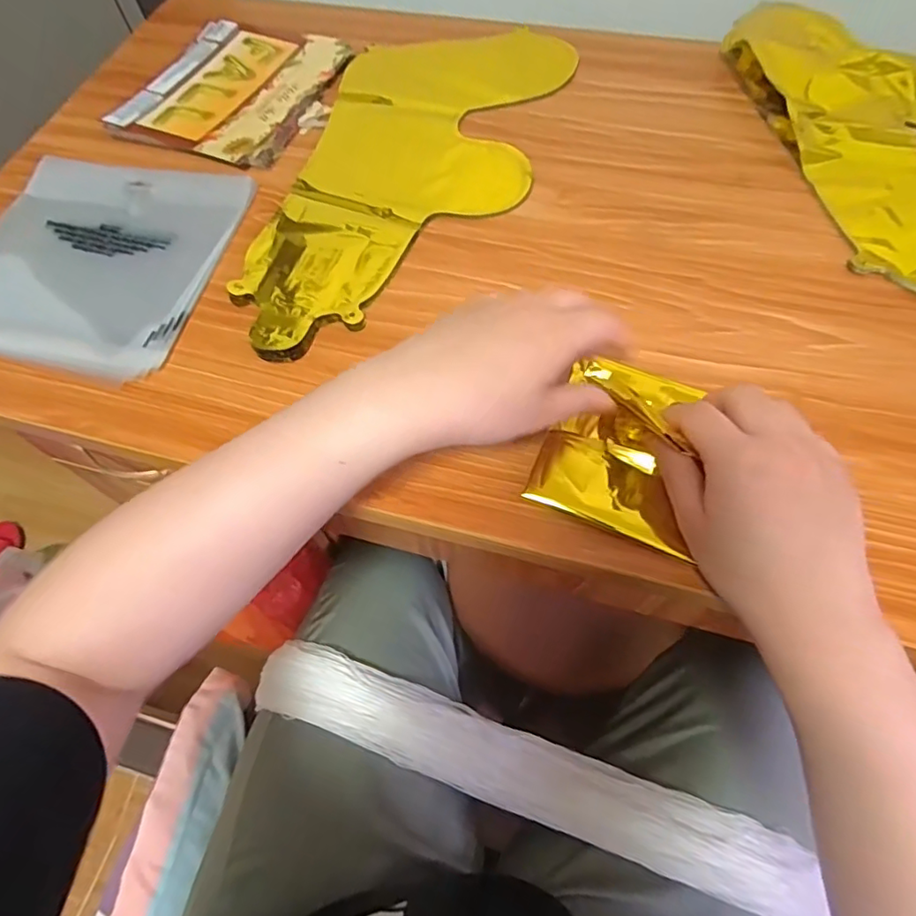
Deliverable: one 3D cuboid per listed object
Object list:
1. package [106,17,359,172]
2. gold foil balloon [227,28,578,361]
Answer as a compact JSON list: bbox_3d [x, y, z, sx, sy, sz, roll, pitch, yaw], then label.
[{"bbox_3d":[-0.215,-0.353,0.533,0.169,0.010,0.187,18,66,12],"label":"package"},{"bbox_3d":[-0.044,-0.247,0.474,0.197,0.012,0.415,15,65,10],"label":"gold foil balloon"}]

